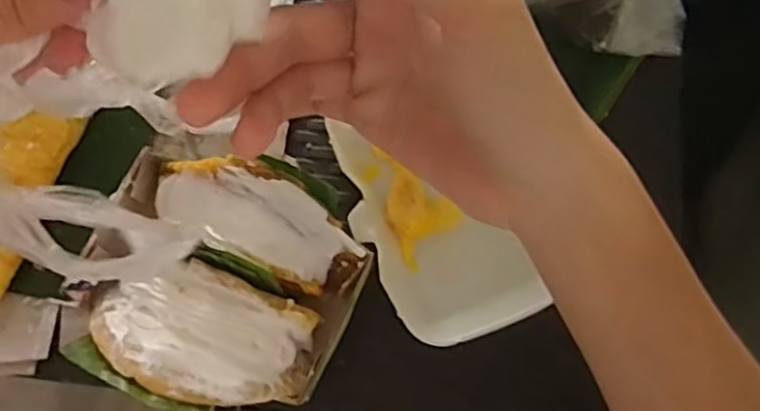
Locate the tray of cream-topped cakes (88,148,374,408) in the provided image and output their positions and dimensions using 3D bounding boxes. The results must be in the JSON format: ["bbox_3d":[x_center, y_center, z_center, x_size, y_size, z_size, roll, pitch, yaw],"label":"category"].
[{"bbox_3d":[-0.093,0.043,0.385,0.152,0.072,0.134,24,76,7],"label":"tray of cream-topped cakes"}]

